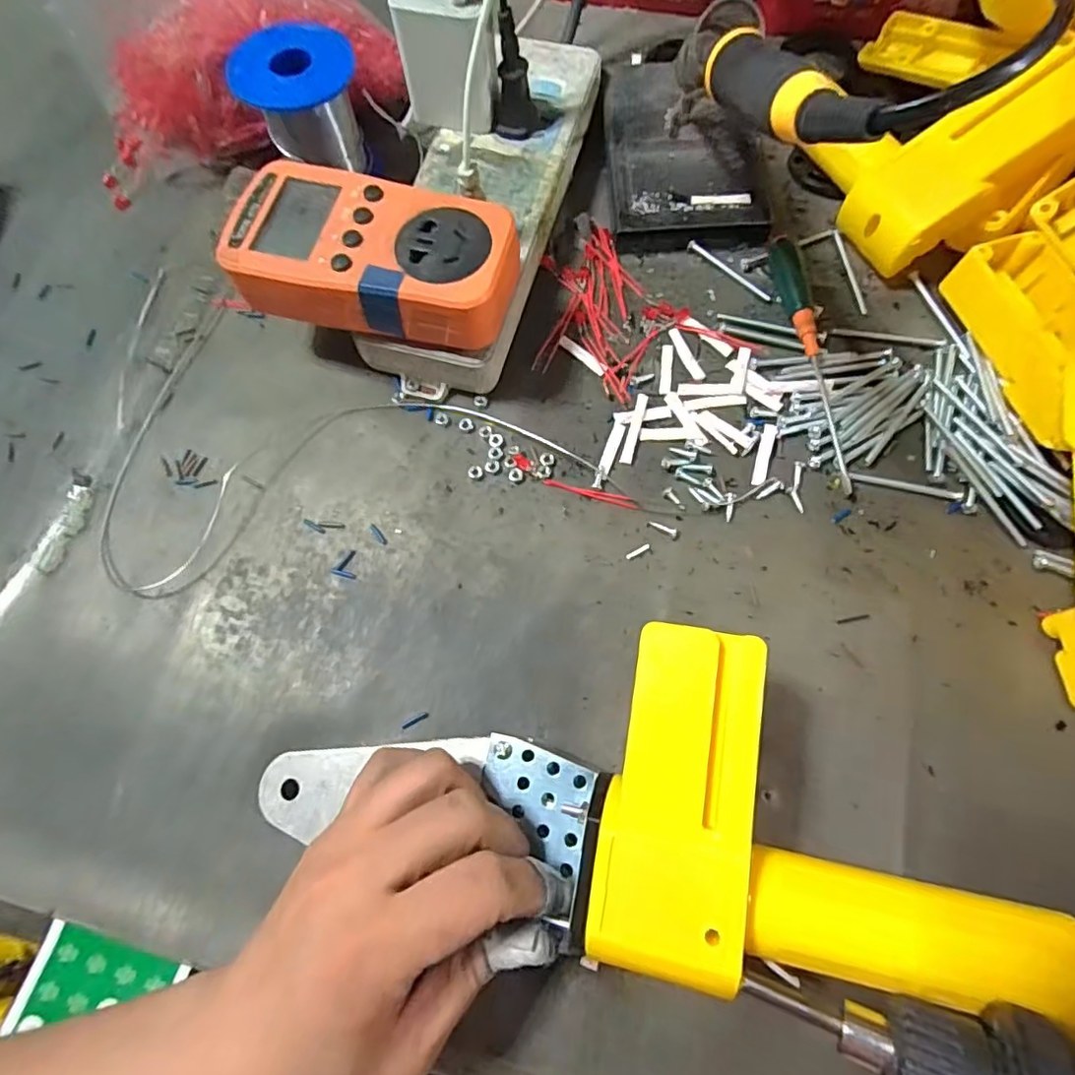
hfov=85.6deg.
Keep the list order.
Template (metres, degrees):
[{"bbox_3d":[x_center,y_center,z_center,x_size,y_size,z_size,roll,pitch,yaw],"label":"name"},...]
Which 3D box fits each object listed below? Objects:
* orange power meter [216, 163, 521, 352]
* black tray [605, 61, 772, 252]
[{"bbox_3d":[-0.073,-0.129,0.267,0.124,0.028,0.065,11,73,5],"label":"orange power meter"},{"bbox_3d":[0.084,-0.226,0.342,0.084,0.015,0.130,-2,72,1],"label":"black tray"}]

